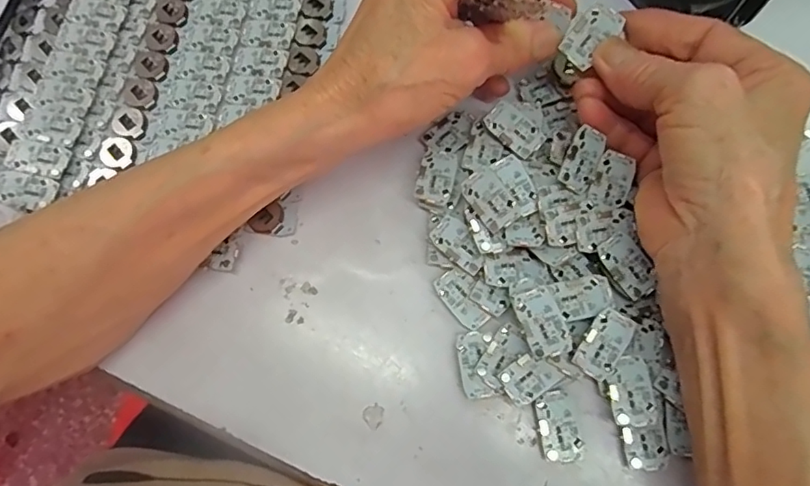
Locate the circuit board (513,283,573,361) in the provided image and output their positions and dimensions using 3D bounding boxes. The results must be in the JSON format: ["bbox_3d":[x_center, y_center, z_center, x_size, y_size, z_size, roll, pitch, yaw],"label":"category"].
[{"bbox_3d":[0.060,0.034,0.232,0.018,0.004,0.029,-22,77,9],"label":"circuit board"}]

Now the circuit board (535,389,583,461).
[{"bbox_3d":[0.067,0.081,0.235,0.017,0.005,0.028,-14,74,0],"label":"circuit board"}]

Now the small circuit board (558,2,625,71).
[{"bbox_3d":[0.084,-0.094,0.240,0.018,0.004,0.029,41,92,2],"label":"small circuit board"}]

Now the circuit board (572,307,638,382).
[{"bbox_3d":[0.086,0.044,0.230,0.017,0.004,0.029,29,89,1],"label":"circuit board"}]

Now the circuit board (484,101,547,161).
[{"bbox_3d":[0.054,-0.056,0.261,0.029,0.004,0.020,43,77,1],"label":"circuit board"}]

